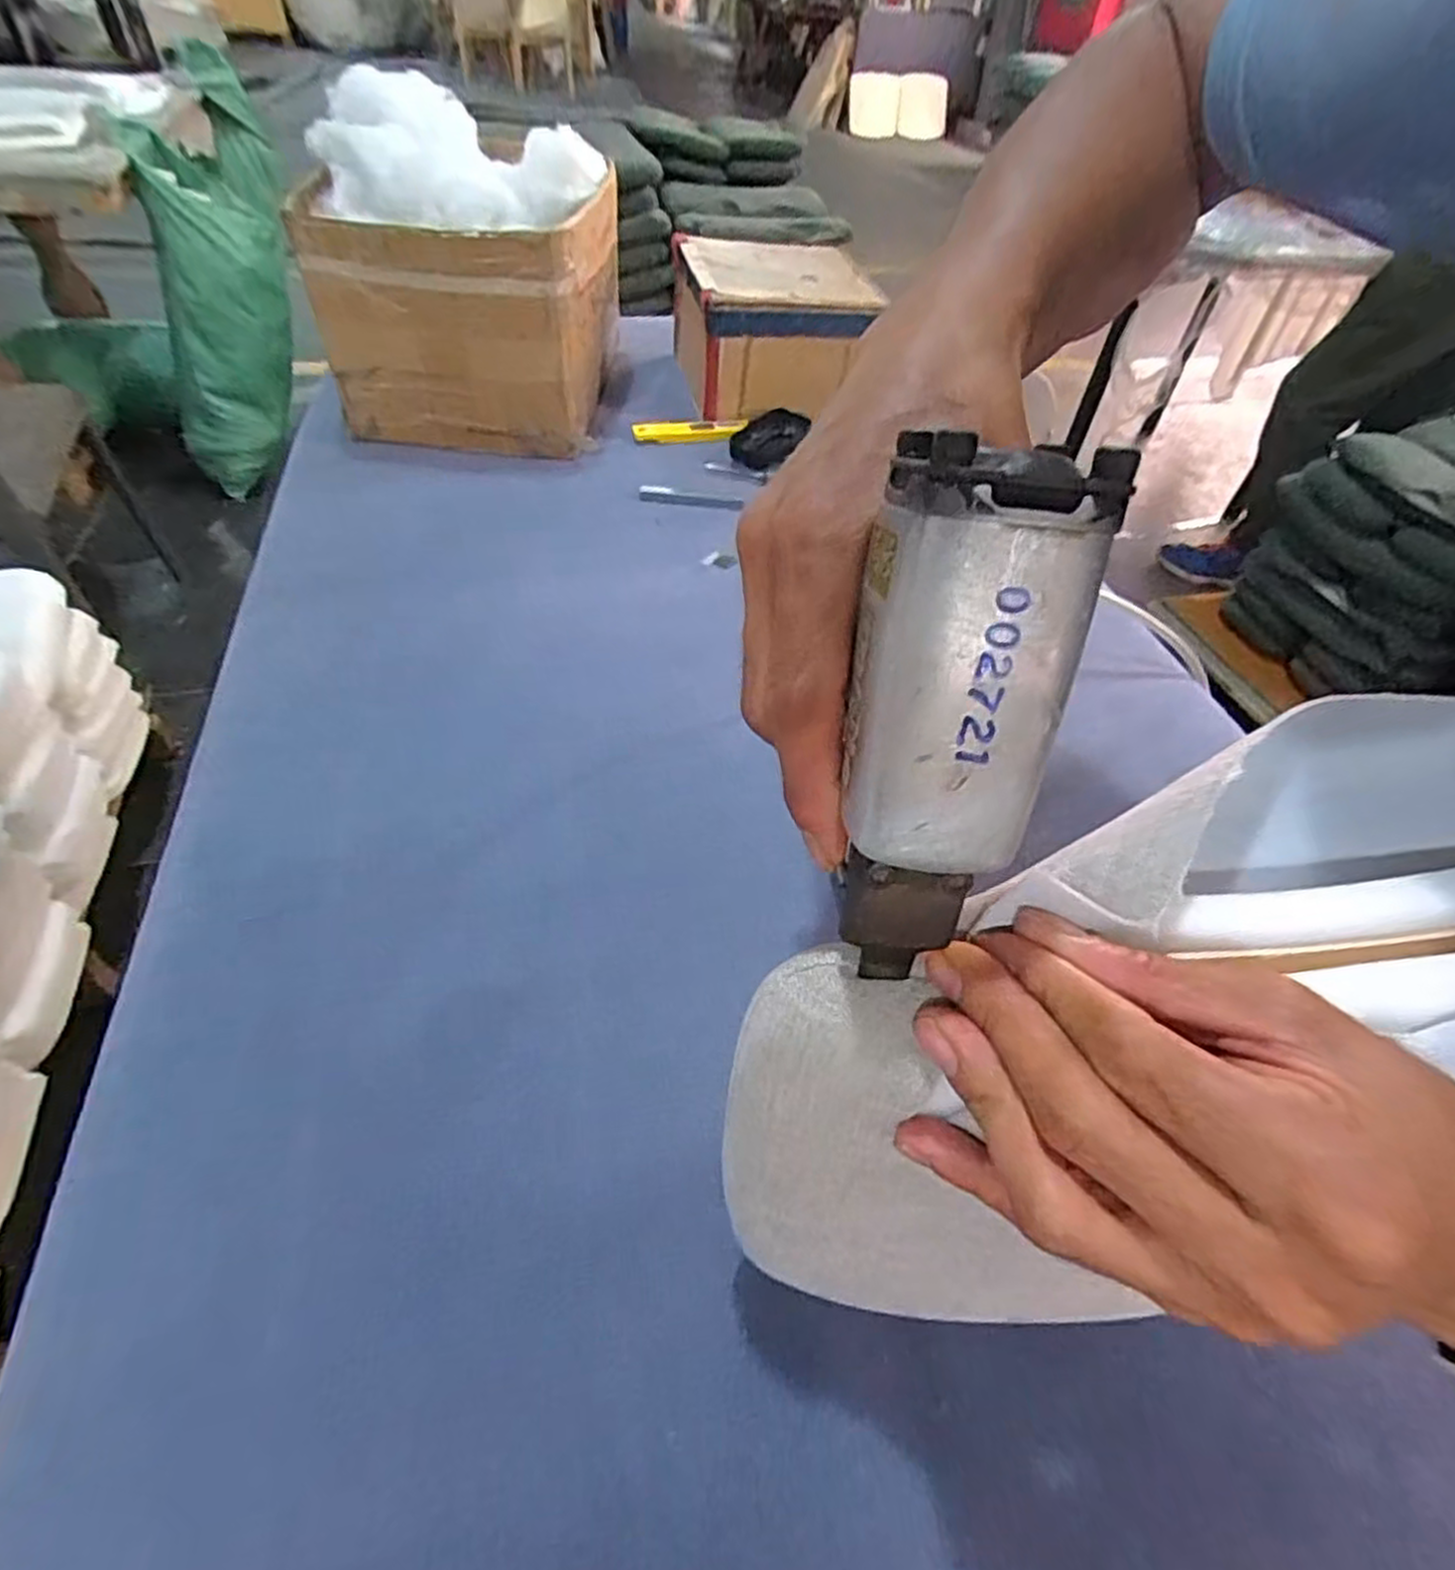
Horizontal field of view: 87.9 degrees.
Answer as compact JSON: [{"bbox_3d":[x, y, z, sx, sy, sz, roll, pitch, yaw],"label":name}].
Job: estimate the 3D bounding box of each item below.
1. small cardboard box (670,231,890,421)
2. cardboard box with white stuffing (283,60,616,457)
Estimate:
[{"bbox_3d":[0.056,-0.514,0.846,0.206,0.117,0.202,-10,51,-12],"label":"small cardboard box"},{"bbox_3d":[-0.239,-0.498,0.731,0.239,0.231,0.239,6,50,2],"label":"cardboard box with white stuffing"}]

